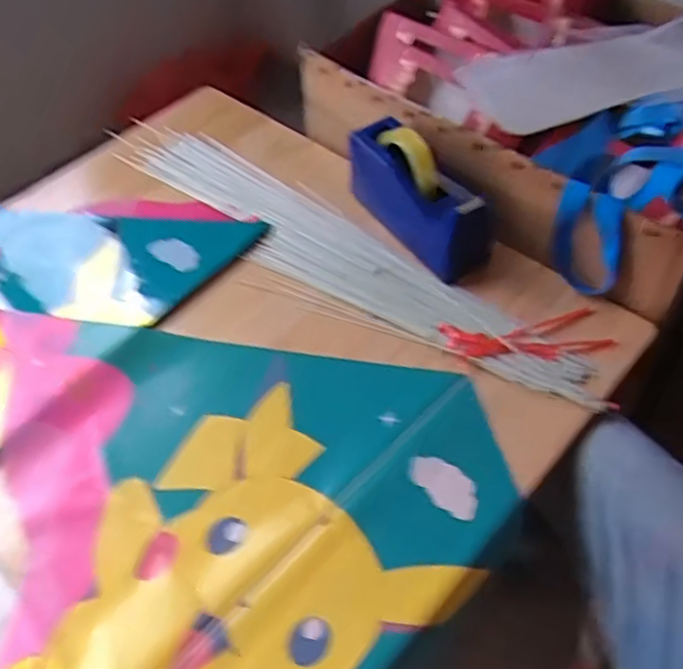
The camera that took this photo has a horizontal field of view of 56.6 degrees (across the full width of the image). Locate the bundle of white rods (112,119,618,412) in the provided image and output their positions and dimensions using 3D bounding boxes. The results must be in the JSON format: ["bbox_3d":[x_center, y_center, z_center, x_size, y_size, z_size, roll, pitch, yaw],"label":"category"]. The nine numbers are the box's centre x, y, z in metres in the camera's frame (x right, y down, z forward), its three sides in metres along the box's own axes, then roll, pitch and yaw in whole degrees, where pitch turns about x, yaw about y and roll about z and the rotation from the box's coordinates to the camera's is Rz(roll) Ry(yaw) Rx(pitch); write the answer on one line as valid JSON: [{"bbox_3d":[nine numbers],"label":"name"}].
[{"bbox_3d":[-0.026,-0.127,0.788,0.734,0.019,0.135,30,61,24],"label":"bundle of white rods"}]

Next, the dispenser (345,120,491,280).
[{"bbox_3d":[0.091,-0.164,0.746,0.066,0.104,0.215,-28,56,-16],"label":"dispenser"}]

